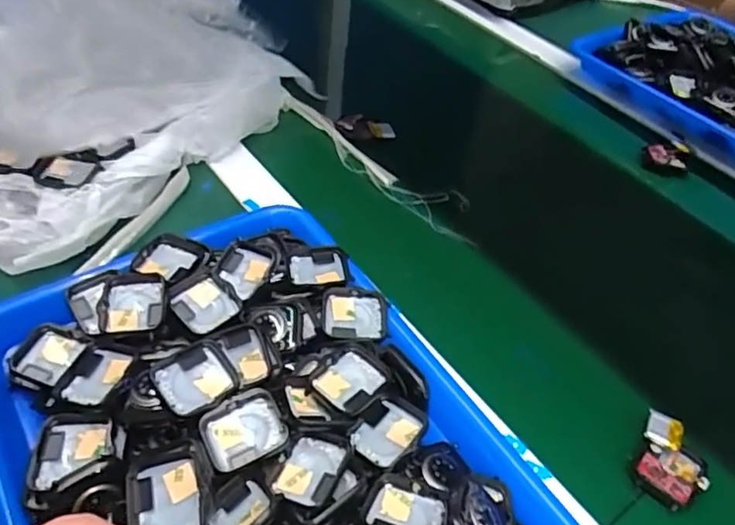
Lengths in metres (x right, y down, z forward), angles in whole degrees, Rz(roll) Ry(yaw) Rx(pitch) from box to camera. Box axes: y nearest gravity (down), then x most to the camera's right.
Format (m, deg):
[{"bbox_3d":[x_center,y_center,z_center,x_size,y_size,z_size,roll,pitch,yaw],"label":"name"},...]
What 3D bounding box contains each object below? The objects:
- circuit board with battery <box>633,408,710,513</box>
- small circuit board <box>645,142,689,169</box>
[{"bbox_3d":[0.189,0.123,0.369,0.039,0.011,0.056,22,49,15],"label":"circuit board with battery"},{"bbox_3d":[0.301,-0.108,0.599,0.039,0.019,0.030,26,51,19],"label":"small circuit board"}]

